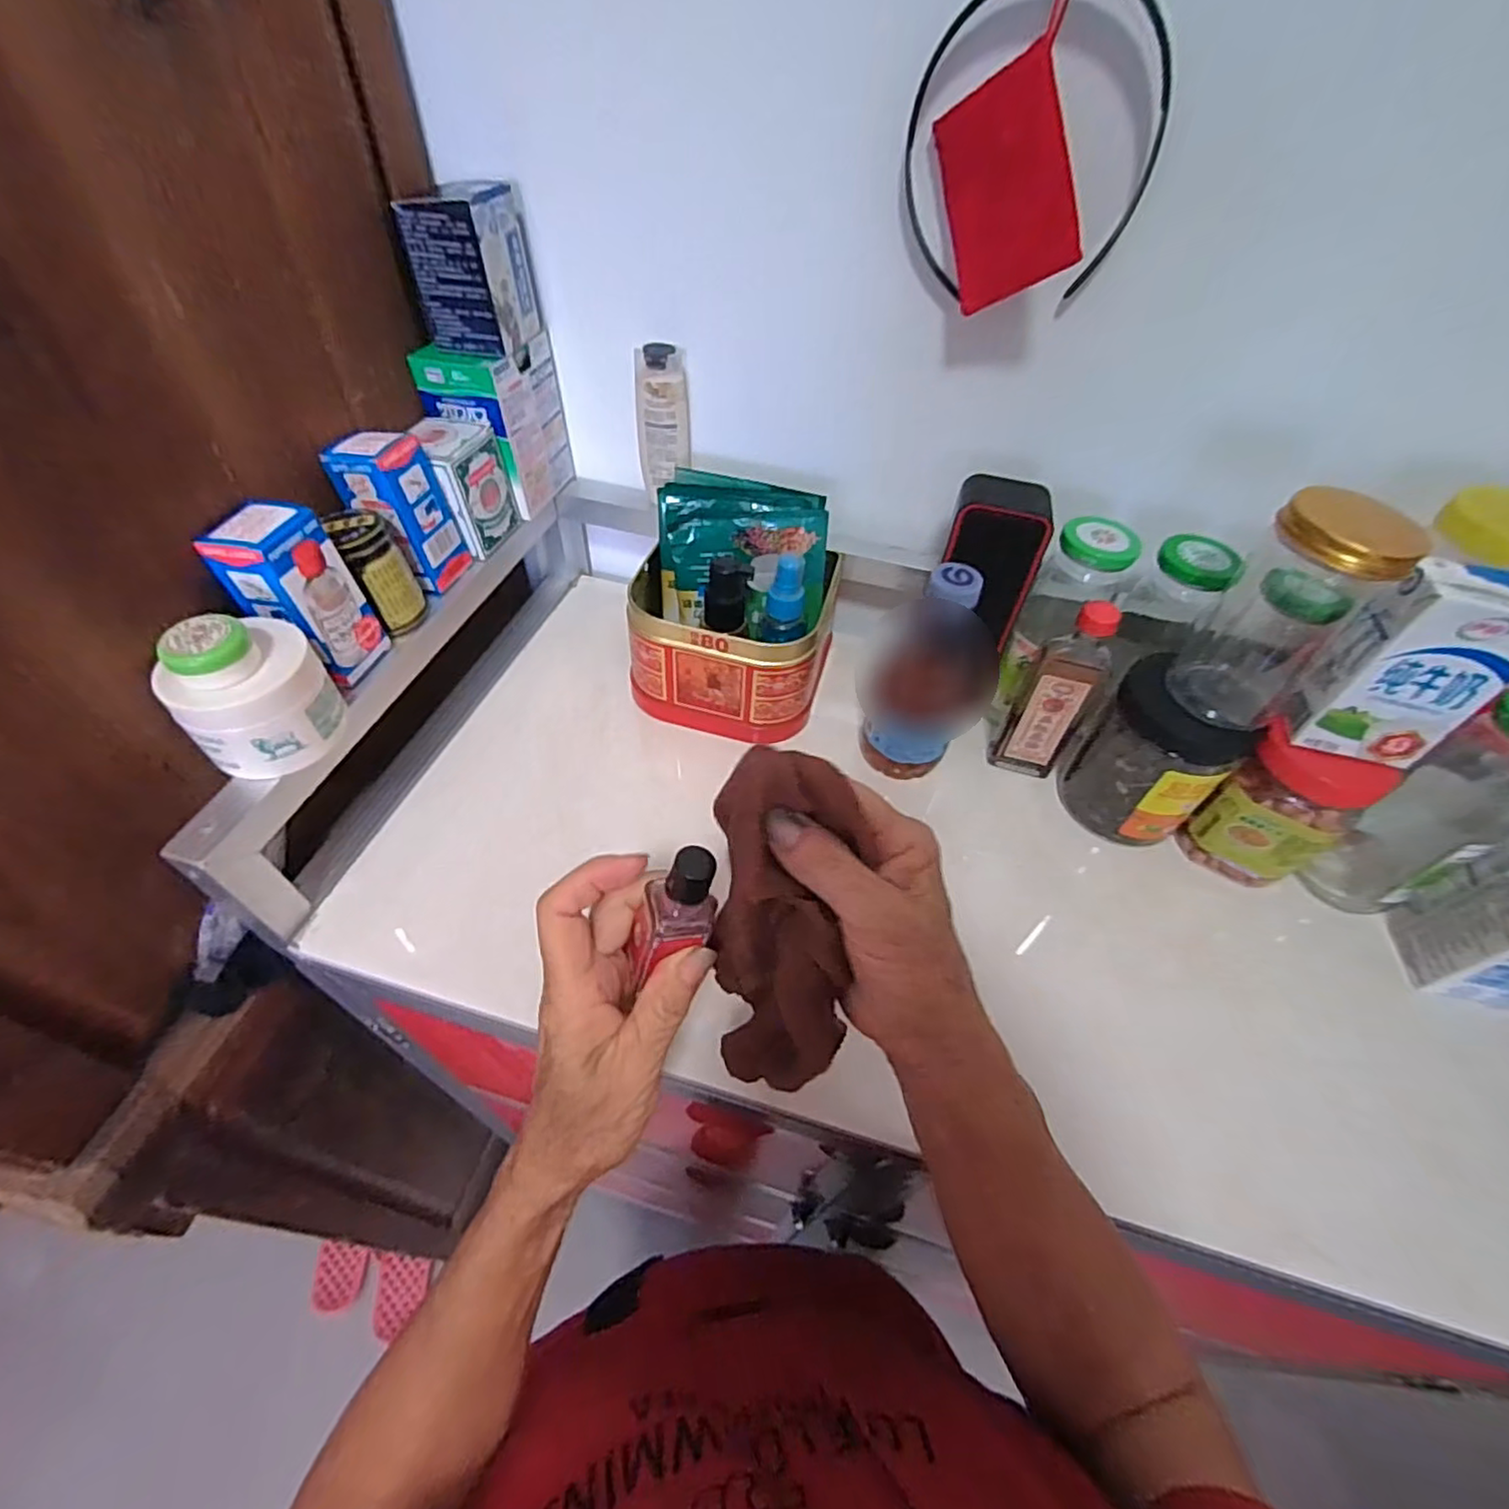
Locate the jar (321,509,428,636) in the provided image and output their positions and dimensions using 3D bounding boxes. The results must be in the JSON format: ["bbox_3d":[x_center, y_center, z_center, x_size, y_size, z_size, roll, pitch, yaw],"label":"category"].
[{"bbox_3d":[-0.235,-0.115,0.424,0.035,0.070,0.043,-25,57,-23],"label":"jar"}]

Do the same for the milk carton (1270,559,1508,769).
[{"bbox_3d":[0.358,-0.046,0.366,0.071,0.105,0.040,9,51,3],"label":"milk carton"}]

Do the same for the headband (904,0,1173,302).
[{"bbox_3d":[0.145,-0.321,0.357,0.130,0.136,0.025,11,51,5],"label":"headband"}]

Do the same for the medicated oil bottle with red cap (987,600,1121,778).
[{"bbox_3d":[0.209,-0.039,0.464,0.046,0.149,0.023,34,56,21],"label":"medicated oil bottle with red cap"}]

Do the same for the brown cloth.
[{"bbox_3d":[0.013,0.075,0.282,0.055,0.156,0.047,1,16,-4],"label":"brown cloth"}]

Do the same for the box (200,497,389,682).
[{"bbox_3d":[-0.260,-0.090,0.383,0.048,0.093,0.048,11,51,4],"label":"box"}]

